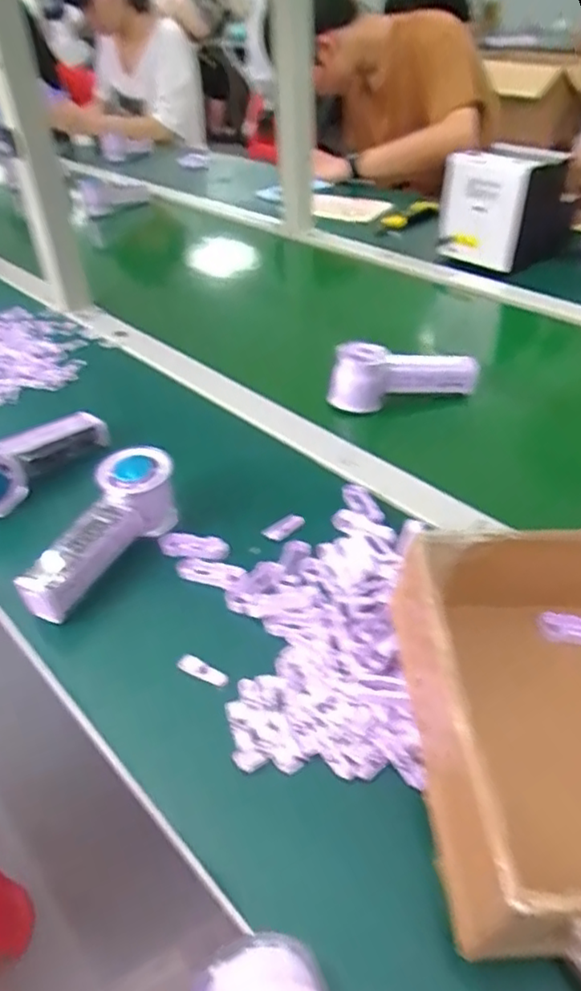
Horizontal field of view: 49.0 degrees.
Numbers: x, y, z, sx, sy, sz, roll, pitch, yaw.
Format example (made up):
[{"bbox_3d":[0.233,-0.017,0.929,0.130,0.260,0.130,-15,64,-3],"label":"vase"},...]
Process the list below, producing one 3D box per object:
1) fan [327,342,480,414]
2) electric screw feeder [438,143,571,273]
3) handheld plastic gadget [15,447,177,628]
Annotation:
[{"bbox_3d":[0.122,-0.134,0.705,0.162,0.069,0.045,-9,40,-7],"label":"fan"},{"bbox_3d":[0.333,-0.434,0.976,0.142,0.171,0.155,31,51,34],"label":"electric screw feeder"},{"bbox_3d":[-0.146,0.031,0.508,0.058,0.062,0.151,11,42,16],"label":"handheld plastic gadget"}]

